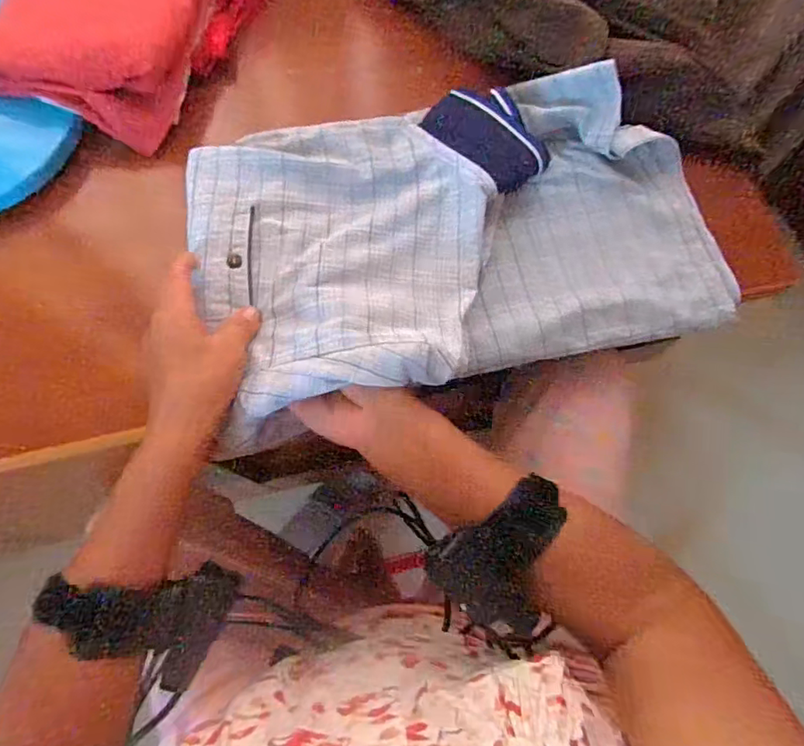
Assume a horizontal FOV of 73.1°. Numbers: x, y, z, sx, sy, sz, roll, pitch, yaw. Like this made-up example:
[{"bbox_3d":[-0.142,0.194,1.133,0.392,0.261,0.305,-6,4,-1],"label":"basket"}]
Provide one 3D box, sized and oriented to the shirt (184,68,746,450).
[{"bbox_3d":[0.051,-0.113,0.427,0.404,0.076,0.244,-15,73,-5],"label":"shirt"}]

